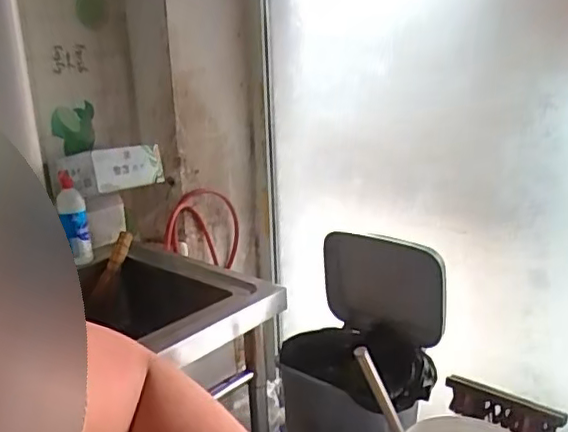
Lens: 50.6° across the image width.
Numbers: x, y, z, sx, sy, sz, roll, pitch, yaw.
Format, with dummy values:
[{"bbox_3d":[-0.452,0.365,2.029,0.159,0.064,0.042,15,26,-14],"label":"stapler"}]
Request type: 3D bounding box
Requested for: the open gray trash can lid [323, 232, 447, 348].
[{"bbox_3d":[0.260,0.191,1.618,0.343,0.326,0.034,14,40,27],"label":"open gray trash can lid"}]

